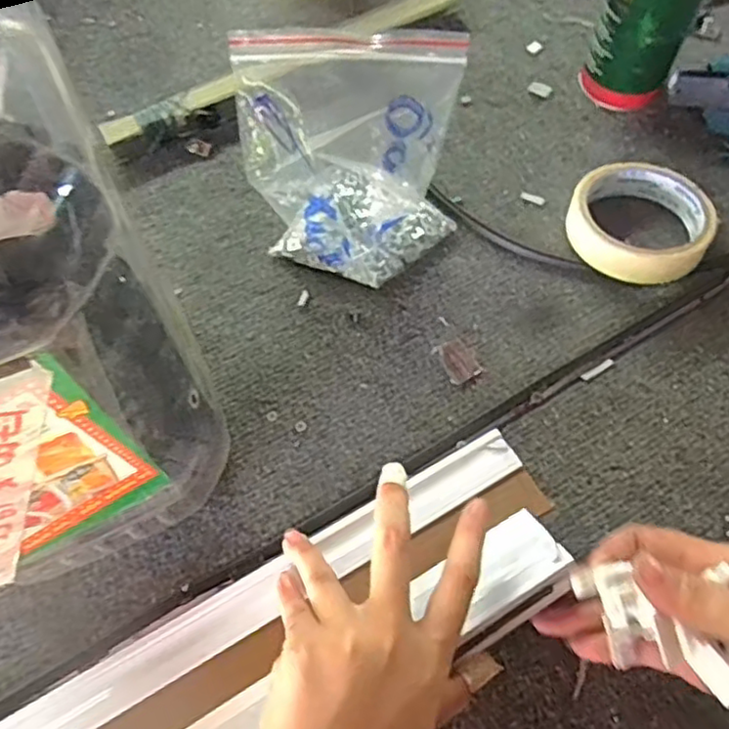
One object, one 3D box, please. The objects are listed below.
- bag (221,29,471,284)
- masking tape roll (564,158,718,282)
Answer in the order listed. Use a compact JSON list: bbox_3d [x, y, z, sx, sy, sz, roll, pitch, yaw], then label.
[{"bbox_3d":[-0.009,-0.121,0.411,0.133,0.124,0.091,1,65,0],"label":"bag"},{"bbox_3d":[0.188,-0.098,0.451,0.083,0.030,0.092,-40,71,-18],"label":"masking tape roll"}]

